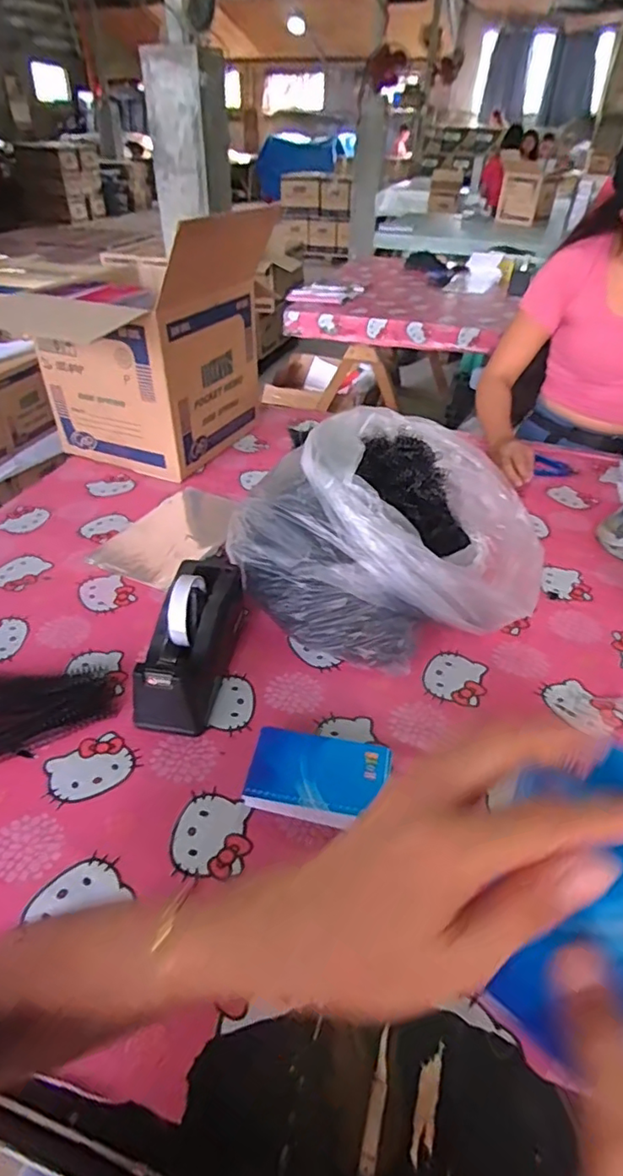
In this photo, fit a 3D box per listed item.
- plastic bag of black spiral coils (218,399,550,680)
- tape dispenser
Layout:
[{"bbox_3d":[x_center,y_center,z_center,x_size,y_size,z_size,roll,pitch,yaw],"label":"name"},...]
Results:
[{"bbox_3d":[0.104,-0.069,0.742,0.376,0.217,0.266,-14,41,-17],"label":"plastic bag of black spiral coils"},{"bbox_3d":[-0.139,0.054,0.652,0.077,0.112,0.219,7,39,9],"label":"tape dispenser"}]

